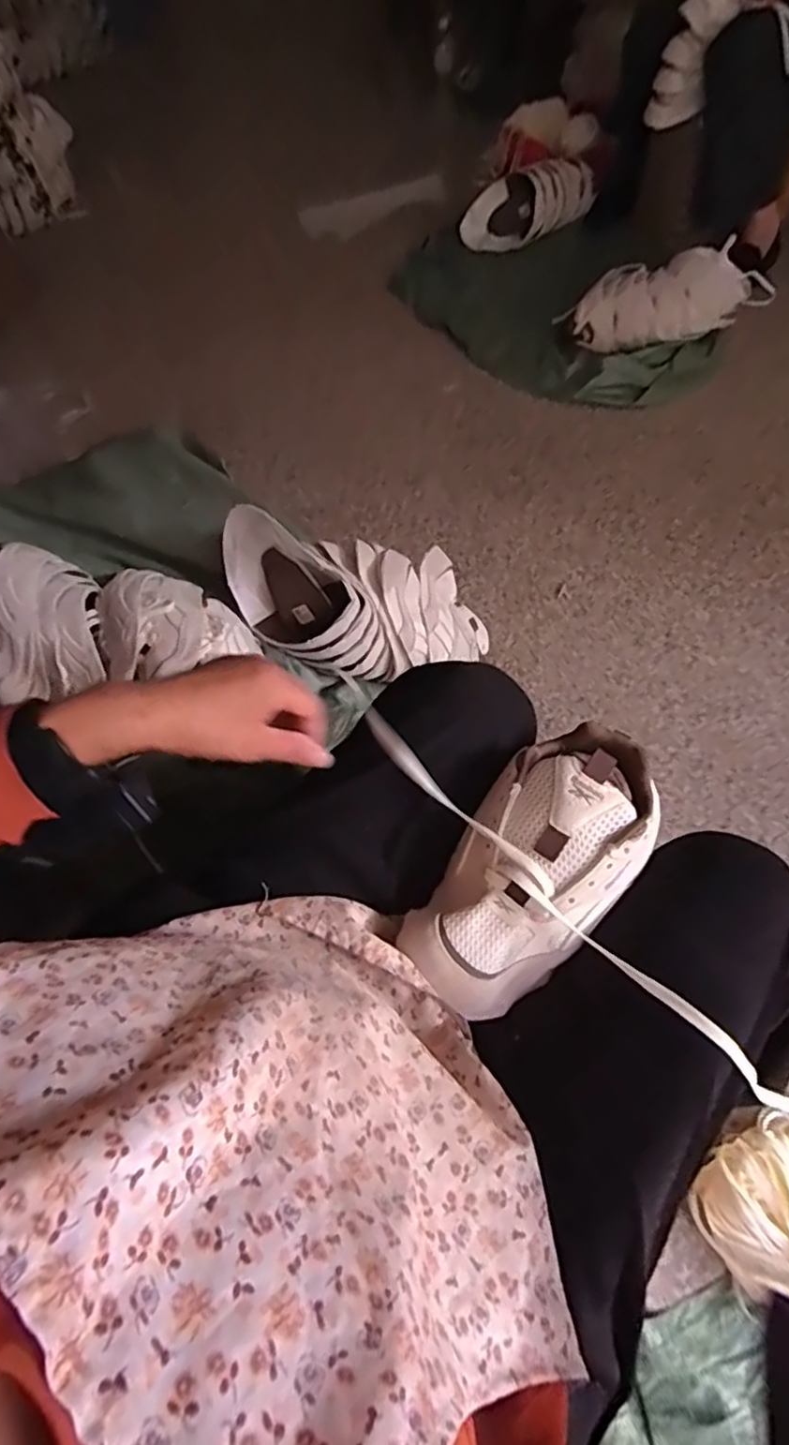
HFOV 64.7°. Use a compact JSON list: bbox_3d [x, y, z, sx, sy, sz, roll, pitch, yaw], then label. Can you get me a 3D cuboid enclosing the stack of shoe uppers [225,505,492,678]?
[{"bbox_3d":[-0.053,-0.158,0.885,0.385,0.141,0.180,11,76,-29],"label":"stack of shoe uppers"}]

